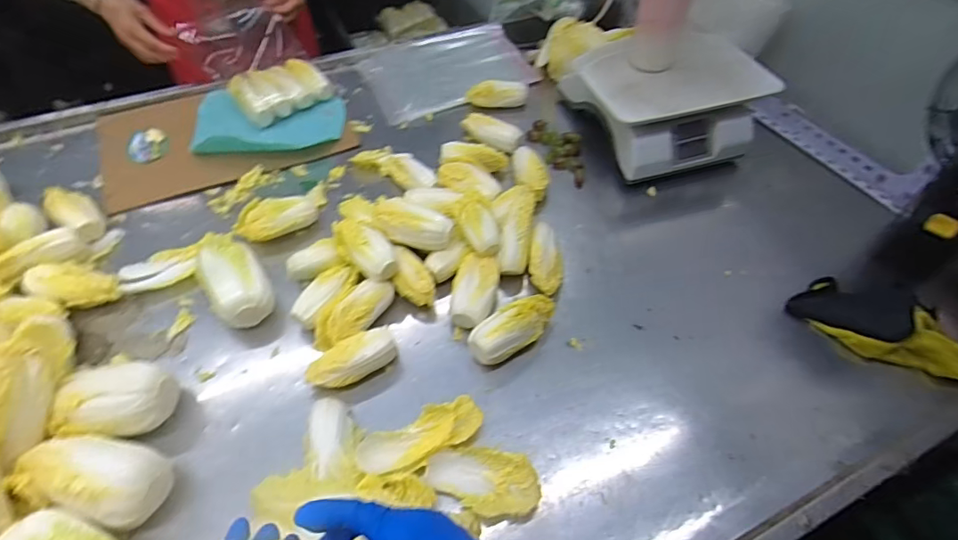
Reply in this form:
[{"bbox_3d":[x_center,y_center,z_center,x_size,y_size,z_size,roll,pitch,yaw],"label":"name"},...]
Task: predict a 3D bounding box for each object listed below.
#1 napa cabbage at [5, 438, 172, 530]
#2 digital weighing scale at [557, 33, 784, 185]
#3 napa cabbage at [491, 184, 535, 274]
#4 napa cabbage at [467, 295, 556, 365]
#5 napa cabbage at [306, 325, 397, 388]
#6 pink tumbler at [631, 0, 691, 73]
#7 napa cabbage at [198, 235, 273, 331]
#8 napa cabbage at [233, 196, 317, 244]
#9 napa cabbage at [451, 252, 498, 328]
[{"bbox_3d":[-0.387,0.208,0.496,0.130,0.062,0.076,7,52,4],"label":"napa cabbage"},{"bbox_3d":[0.317,-0.304,0.878,0.274,0.132,0.284,-15,54,-13],"label":"digital weighing scale"},{"bbox_3d":[0.051,-0.075,0.731,0.059,0.047,0.159,2,53,1],"label":"napa cabbage"},{"bbox_3d":[0.043,0.074,0.633,0.122,0.056,0.056,-31,58,-21],"label":"napa cabbage"},{"bbox_3d":[-0.155,0.113,0.608,0.109,0.048,0.049,-27,57,-19],"label":"napa cabbage"},{"bbox_3d":[0.295,-0.415,0.792,0.075,0.184,0.064,21,54,14],"label":"pink tumbler"},{"bbox_3d":[-0.326,0.019,0.669,0.072,0.079,0.124,-31,59,-23],"label":"napa cabbage"},{"bbox_3d":[-0.312,-0.074,0.760,0.123,0.046,0.063,-8,53,-6],"label":"napa cabbage"},{"bbox_3d":[-0.006,0.032,0.677,0.058,0.049,0.109,7,53,5],"label":"napa cabbage"}]

